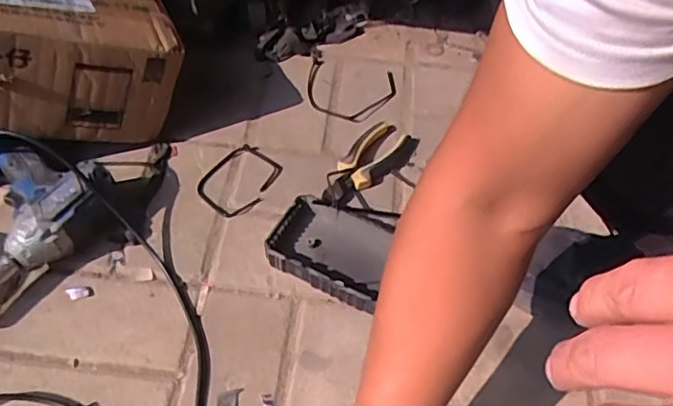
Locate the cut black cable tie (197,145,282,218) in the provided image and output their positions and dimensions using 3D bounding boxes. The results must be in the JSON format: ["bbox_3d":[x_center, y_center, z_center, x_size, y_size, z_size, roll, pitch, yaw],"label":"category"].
[{"bbox_3d":[-0.114,-0.029,0.718,0.074,0.004,0.102,27,55,17],"label":"cut black cable tie"}]

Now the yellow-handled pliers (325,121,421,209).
[{"bbox_3d":[0.030,-0.050,0.731,0.064,0.026,0.170,35,57,21],"label":"yellow-handled pliers"}]

